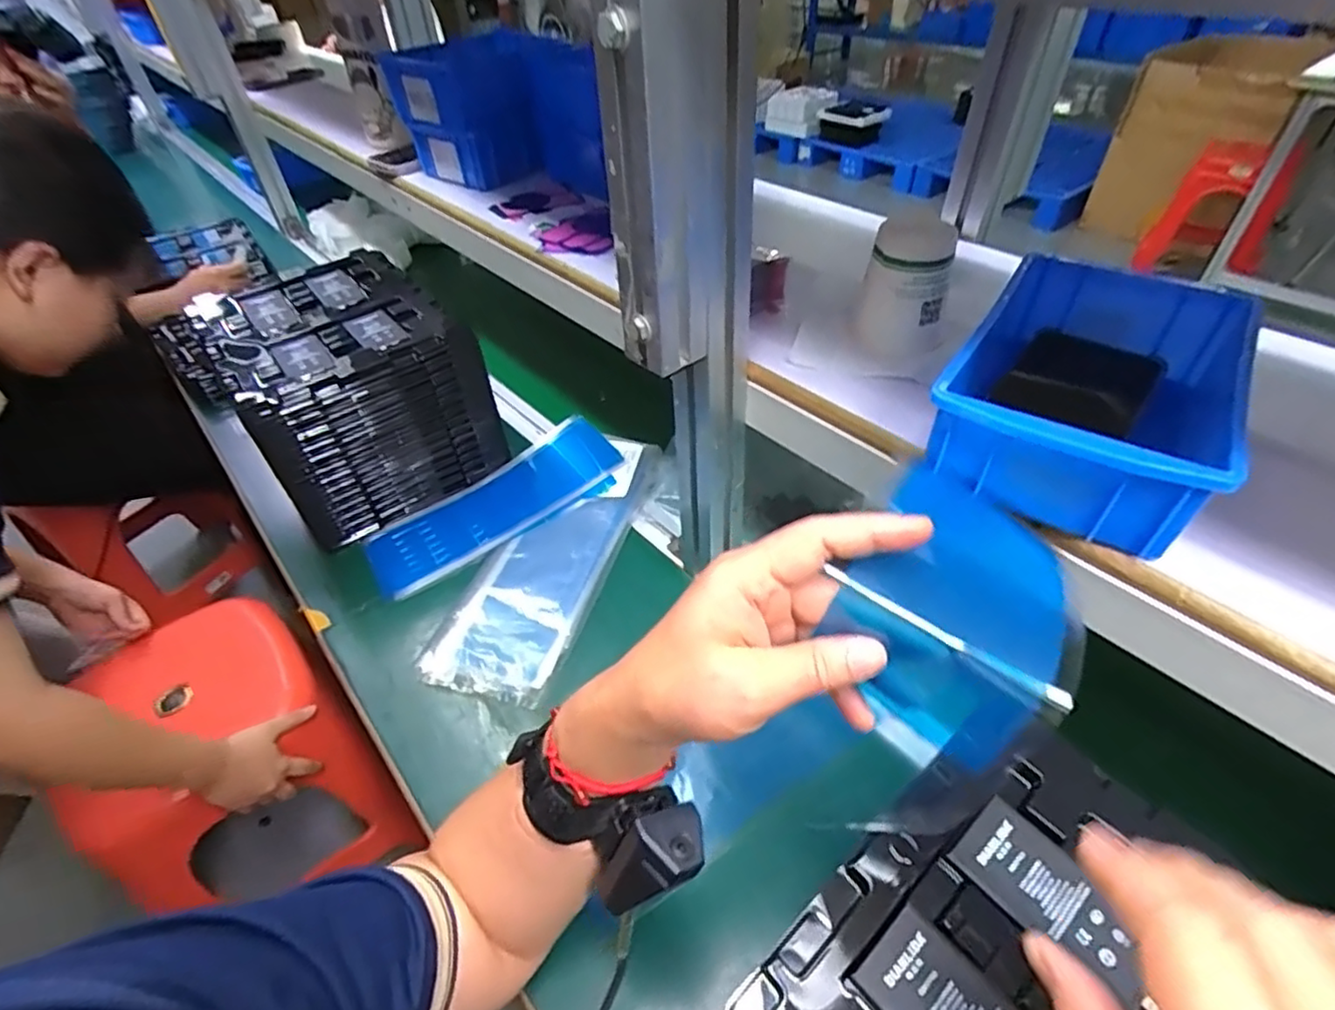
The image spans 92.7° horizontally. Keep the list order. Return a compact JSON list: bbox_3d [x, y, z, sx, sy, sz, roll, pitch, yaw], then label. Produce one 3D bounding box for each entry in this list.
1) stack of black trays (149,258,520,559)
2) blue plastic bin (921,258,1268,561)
[{"bbox_3d":[-0.349,-0.121,0.706,0.257,0.178,0.229,32,54,31],"label":"stack of black trays"},{"bbox_3d":[0.240,-0.063,0.374,0.127,0.074,0.188,24,50,25],"label":"blue plastic bin"}]

